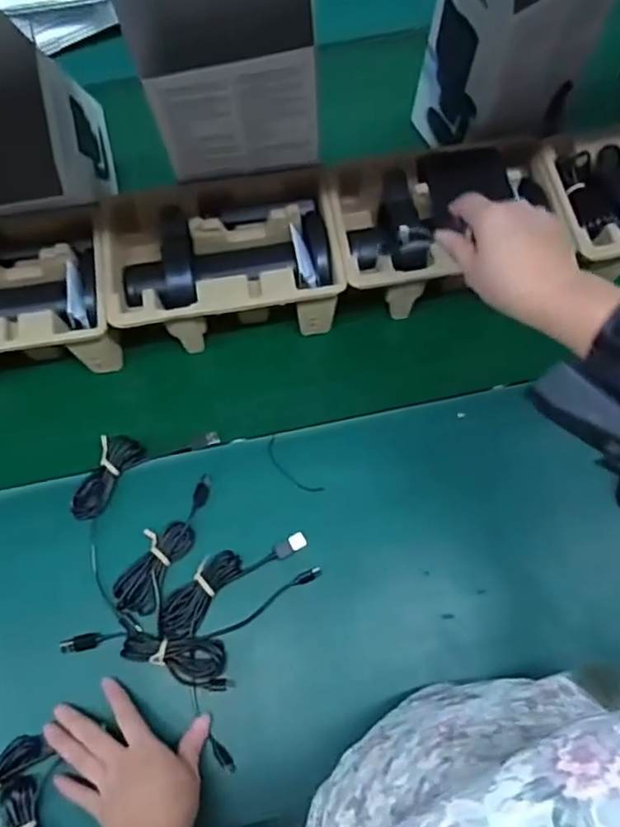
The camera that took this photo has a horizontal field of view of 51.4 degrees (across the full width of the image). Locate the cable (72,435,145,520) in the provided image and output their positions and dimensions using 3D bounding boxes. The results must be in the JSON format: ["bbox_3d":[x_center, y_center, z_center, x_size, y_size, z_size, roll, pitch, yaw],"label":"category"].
[{"bbox_3d":[-0.202,0.062,0.636,0.037,0.015,0.090,18,68,10],"label":"cable"}]

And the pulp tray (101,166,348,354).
[{"bbox_3d":[-0.086,-0.148,0.664,0.229,0.096,0.146,-12,67,-3],"label":"pulp tray"}]

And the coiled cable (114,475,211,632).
[{"bbox_3d":[-0.139,0.124,0.617,0.050,0.015,0.136,16,68,9],"label":"coiled cable"}]

